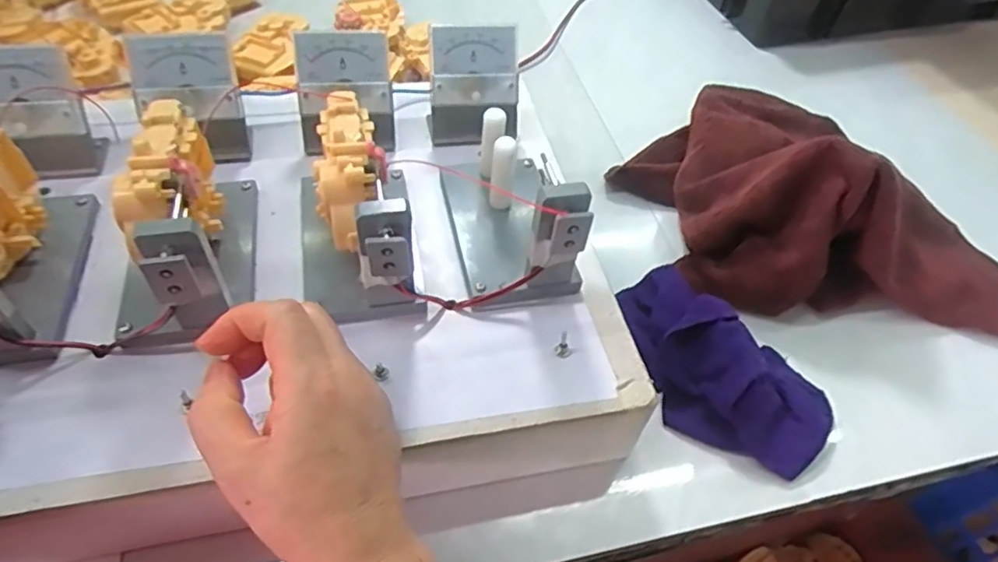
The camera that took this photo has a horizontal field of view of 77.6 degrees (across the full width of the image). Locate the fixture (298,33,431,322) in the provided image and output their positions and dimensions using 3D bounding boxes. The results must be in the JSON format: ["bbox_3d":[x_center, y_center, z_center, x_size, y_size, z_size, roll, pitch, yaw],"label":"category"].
[{"bbox_3d":[-0.090,-0.068,0.383,0.072,0.077,0.199,-7,52,-11],"label":"fixture"}]

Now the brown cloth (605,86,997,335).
[{"bbox_3d":[0.245,-0.072,0.483,0.220,0.111,0.296,-21,56,-21],"label":"brown cloth"}]

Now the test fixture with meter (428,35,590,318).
[{"bbox_3d":[0.000,-0.079,0.402,0.070,0.083,0.196,-6,52,-10],"label":"test fixture with meter"}]

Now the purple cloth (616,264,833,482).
[{"bbox_3d":[0.149,0.055,0.414,0.157,0.050,0.093,28,54,16],"label":"purple cloth"}]

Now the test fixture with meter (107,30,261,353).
[{"bbox_3d":[-0.192,-0.059,0.365,0.076,0.082,0.202,-6,52,-10],"label":"test fixture with meter"}]

